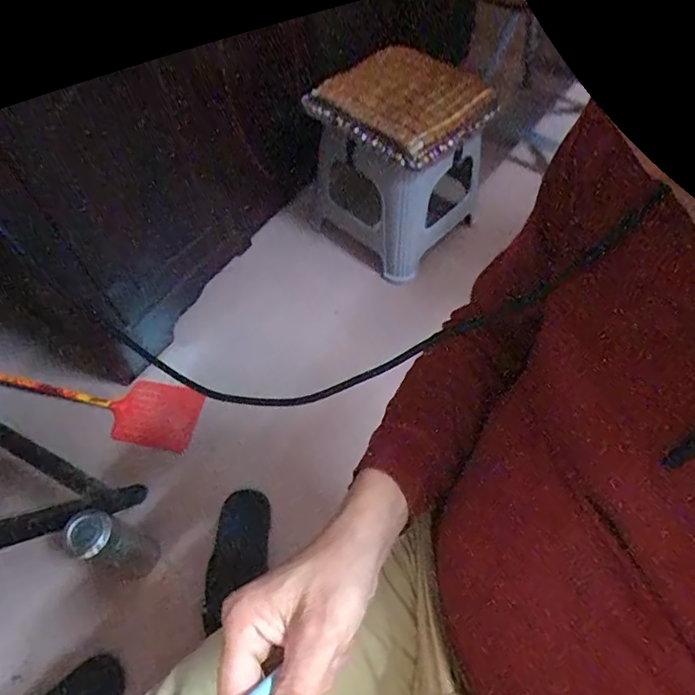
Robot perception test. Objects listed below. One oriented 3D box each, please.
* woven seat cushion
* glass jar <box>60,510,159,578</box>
[{"bbox_3d":[0.107,-0.503,0.996,0.299,0.057,0.280,39,66,22],"label":"woven seat cushion"},{"bbox_3d":[-0.341,0.294,0.739,0.060,0.202,0.057,0,58,0],"label":"glass jar"}]

